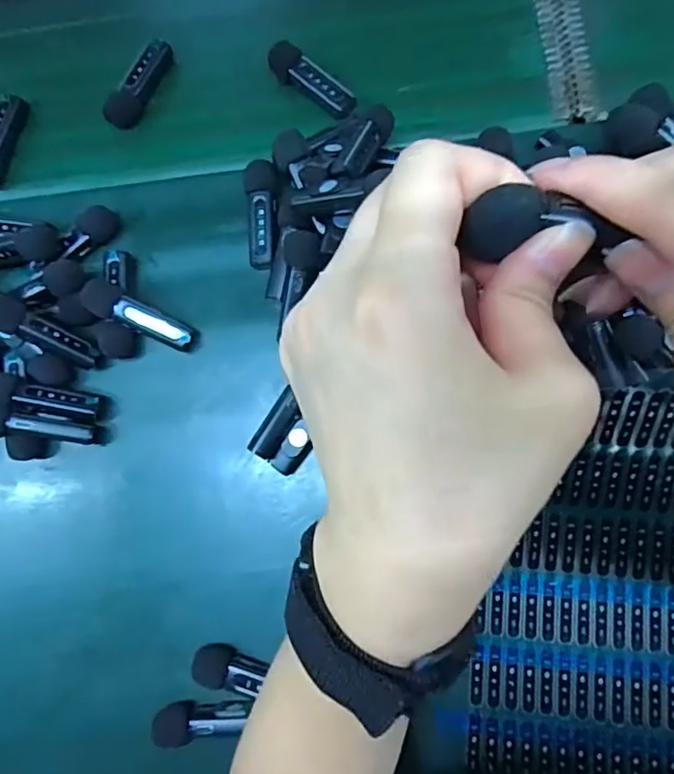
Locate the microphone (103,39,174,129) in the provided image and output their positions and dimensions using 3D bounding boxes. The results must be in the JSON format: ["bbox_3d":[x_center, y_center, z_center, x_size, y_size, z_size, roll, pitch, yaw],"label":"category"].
[{"bbox_3d":[-0.128,-0.199,0.369,0.019,0.016,0.063,26,86,9],"label":"microphone"}]

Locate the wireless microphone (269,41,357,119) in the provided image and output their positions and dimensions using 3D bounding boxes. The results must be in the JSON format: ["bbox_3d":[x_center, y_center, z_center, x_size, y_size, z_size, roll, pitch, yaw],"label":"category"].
[{"bbox_3d":[-0.015,-0.191,0.353,0.063,0.014,0.020,40,89,9],"label":"wireless microphone"}]

